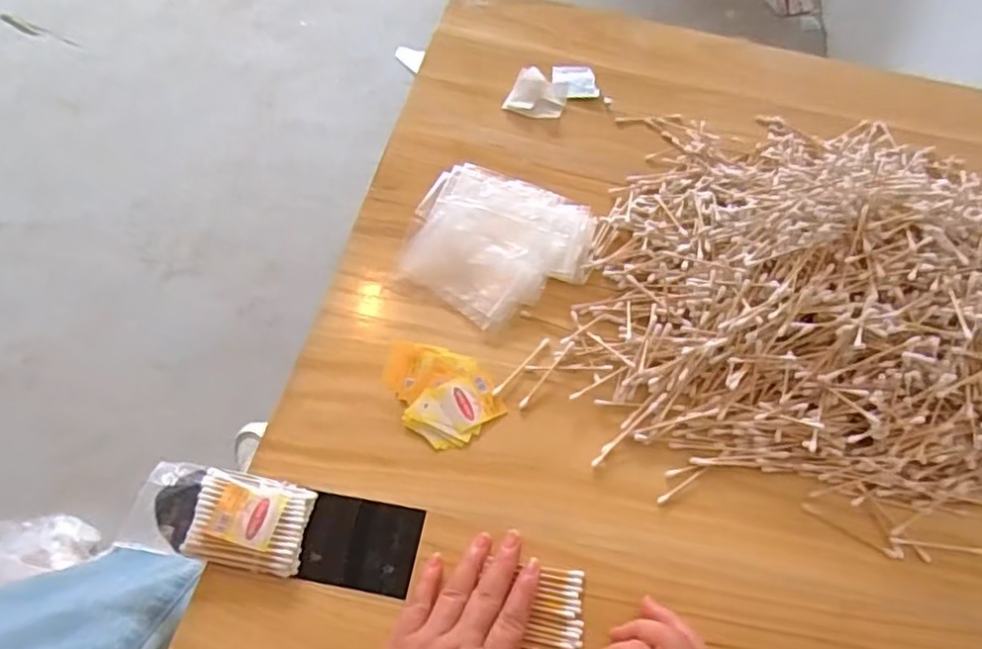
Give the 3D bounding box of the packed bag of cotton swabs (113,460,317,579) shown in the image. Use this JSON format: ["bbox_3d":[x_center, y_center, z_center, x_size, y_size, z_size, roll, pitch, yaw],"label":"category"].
[{"bbox_3d":[-0.184,0.130,0.461,0.116,0.014,0.062,10,59,2],"label":"packed bag of cotton swabs"}]

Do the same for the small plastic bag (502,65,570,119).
[{"bbox_3d":[0.051,-0.246,0.722,0.059,0.017,0.056,20,60,8],"label":"small plastic bag"}]

